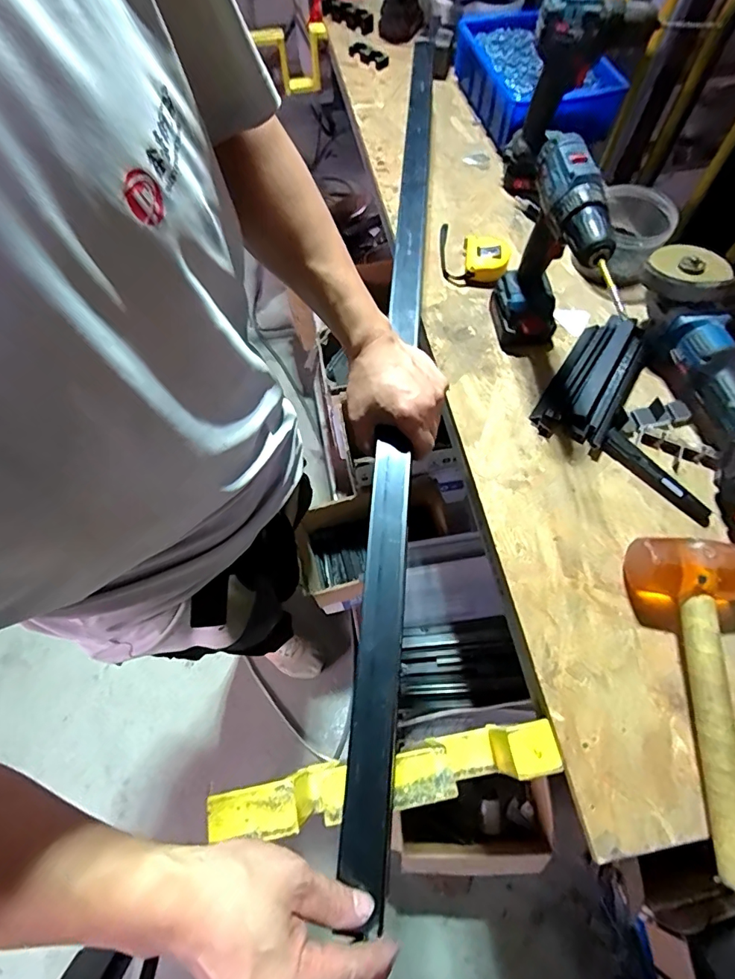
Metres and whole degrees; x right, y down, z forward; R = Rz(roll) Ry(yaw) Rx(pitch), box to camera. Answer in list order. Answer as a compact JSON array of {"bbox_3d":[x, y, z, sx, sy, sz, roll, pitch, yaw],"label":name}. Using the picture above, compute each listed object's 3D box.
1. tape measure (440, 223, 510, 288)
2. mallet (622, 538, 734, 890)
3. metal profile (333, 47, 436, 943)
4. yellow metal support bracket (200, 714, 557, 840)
[{"bbox_3d":[0.158,-0.354,0.688,0.108,0.035,0.145,10,67,6],"label":"tape measure"},{"bbox_3d":[0.317,0.185,0.415,0.111,0.063,0.274,2,66,3],"label":"mallet"},{"bbox_3d":[0.043,-0.200,0.546,0.034,0.023,1.086,4,66,4],"label":"metal profile"},{"bbox_3d":[0.020,0.296,0.472,0.324,0.105,0.047,-11,66,-3],"label":"yellow metal support bracket"}]

